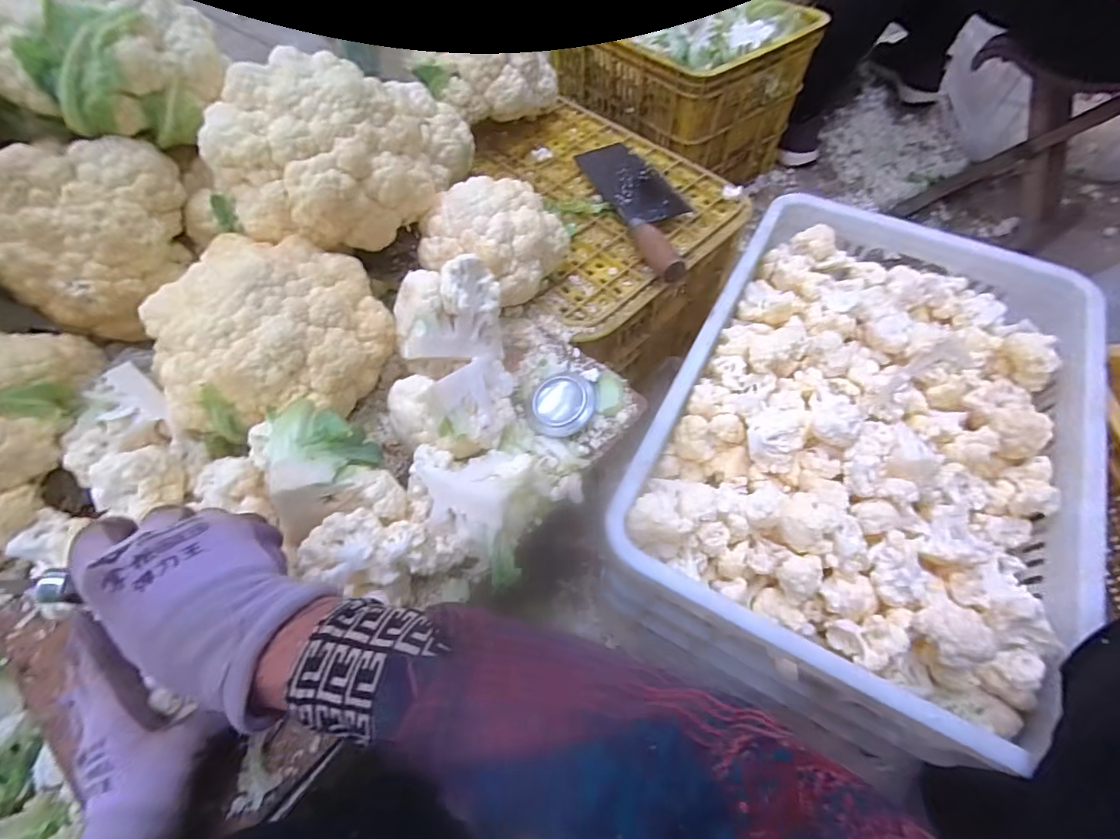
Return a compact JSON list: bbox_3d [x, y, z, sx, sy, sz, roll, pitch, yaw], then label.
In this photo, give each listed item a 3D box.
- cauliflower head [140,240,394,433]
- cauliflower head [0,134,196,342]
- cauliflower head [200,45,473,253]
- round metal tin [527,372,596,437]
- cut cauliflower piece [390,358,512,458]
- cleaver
[{"bbox_3d":[-0.244,-0.073,0.413,0.165,0.085,0.151,0,59,0],"label":"cauliflower head"},{"bbox_3d":[-0.416,-0.166,0.446,0.132,0.124,0.140,0,59,0],"label":"cauliflower head"},{"bbox_3d":[-0.201,-0.239,0.448,0.140,0.115,0.190,29,63,16],"label":"cauliflower head"},{"bbox_3d":[0.001,-0.015,0.459,0.060,0.031,0.062,0,59,0],"label":"round metal tin"},{"bbox_3d":[-0.085,-0.015,0.416,0.105,0.066,0.079,-20,61,-12],"label":"cut cauliflower piece"},{"bbox_3d":[0.105,-0.274,0.615,0.090,0.035,0.285,-16,60,-10],"label":"cleaver"}]

